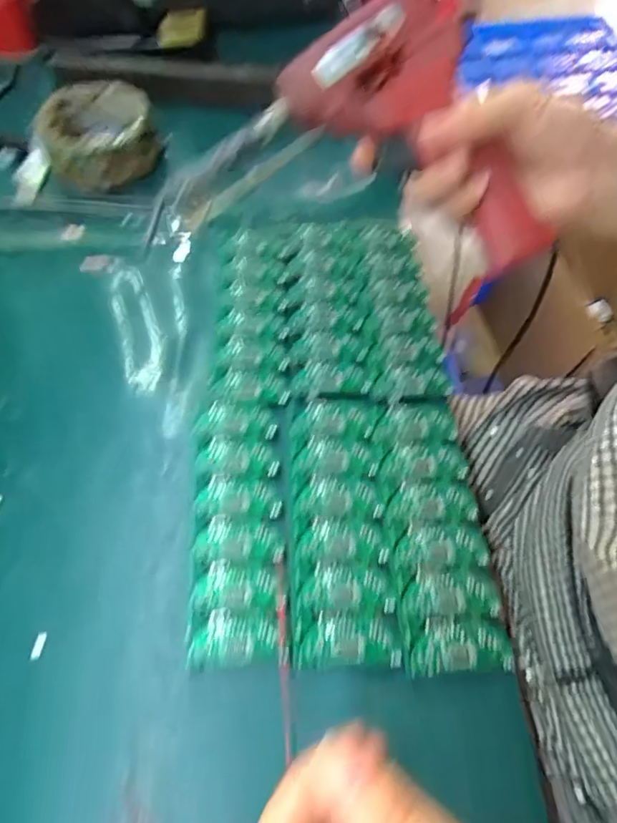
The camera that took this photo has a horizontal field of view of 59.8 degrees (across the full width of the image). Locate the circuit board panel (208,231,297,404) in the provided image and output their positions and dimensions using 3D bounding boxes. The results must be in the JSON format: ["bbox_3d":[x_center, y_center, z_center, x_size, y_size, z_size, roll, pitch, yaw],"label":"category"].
[{"bbox_3d":[-0.035,-0.071,0.362,0.050,0.007,0.148,-2,59,2],"label":"circuit board panel"}]

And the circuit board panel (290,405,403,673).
[{"bbox_3d":[0.017,0.056,0.288,0.051,0.004,0.145,-2,59,2],"label":"circuit board panel"}]

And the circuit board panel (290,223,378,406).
[{"bbox_3d":[0.015,-0.075,0.362,0.049,0.005,0.148,-2,59,2],"label":"circuit board panel"}]

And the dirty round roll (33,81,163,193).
[{"bbox_3d":[-0.168,-0.220,0.433,0.085,0.048,0.085,-1,59,2],"label":"dirty round roll"}]

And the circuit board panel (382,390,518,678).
[{"bbox_3d":[0.067,0.058,0.287,0.049,0.004,0.146,-4,59,0],"label":"circuit board panel"}]

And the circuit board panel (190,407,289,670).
[{"bbox_3d":[-0.038,0.057,0.288,0.047,0.004,0.141,-5,59,0],"label":"circuit board panel"}]

